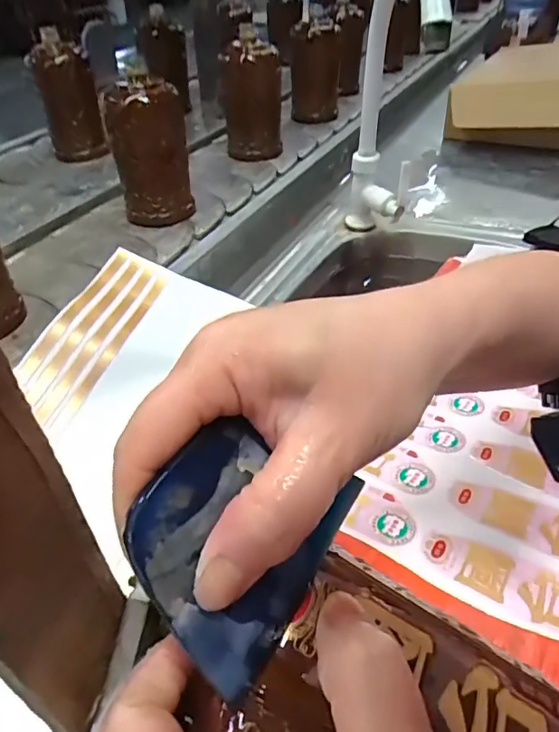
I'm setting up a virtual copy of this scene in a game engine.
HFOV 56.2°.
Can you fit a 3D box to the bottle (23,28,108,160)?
[{"bbox_3d":[-0.322,-0.415,0.800,0.086,0.168,0.068,-13,42,-13],"label":"bottle"}]

